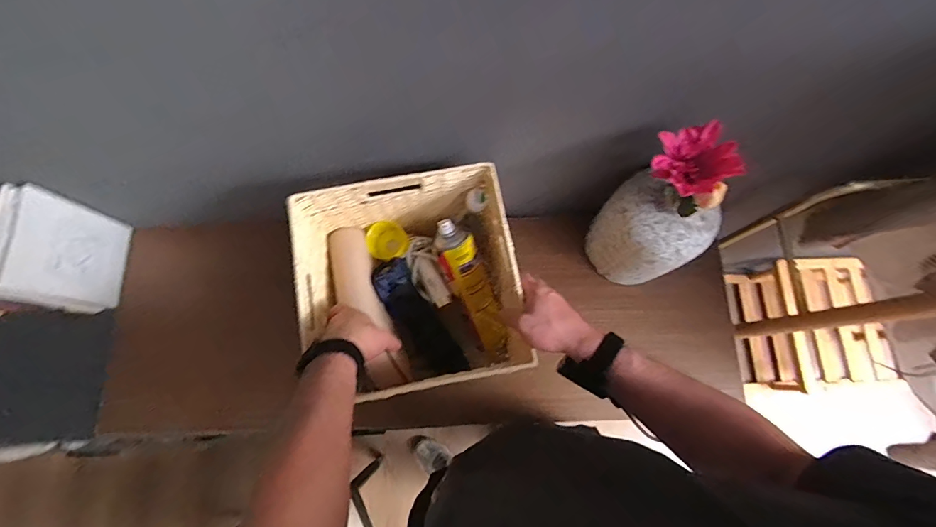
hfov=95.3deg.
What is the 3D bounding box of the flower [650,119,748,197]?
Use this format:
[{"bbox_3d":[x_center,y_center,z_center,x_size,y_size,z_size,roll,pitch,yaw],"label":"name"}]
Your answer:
[{"bbox_3d":[0.285,-0.131,0.538,0.091,0.045,0.092,0,76,-1],"label":"flower"}]

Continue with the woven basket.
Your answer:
[{"bbox_3d":[-0.084,0.039,0.688,0.287,0.254,0.277,-12,77,-4],"label":"woven basket"}]

